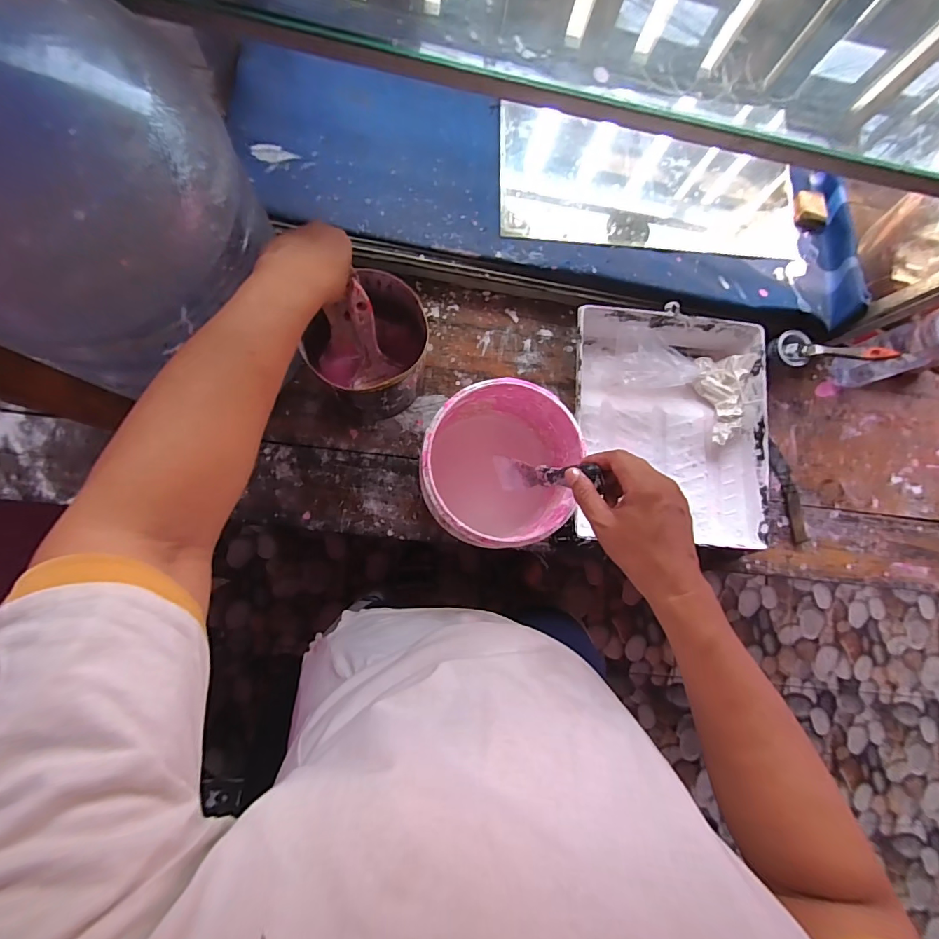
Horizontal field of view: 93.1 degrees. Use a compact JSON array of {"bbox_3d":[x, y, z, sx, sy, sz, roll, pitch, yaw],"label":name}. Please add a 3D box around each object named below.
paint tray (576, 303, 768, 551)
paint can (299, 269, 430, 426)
[{"bbox_3d":[0.299,-0.063,0.683,0.294,0.072,0.347,4,84,-6],"label":"paint tray"},{"bbox_3d":[-0.124,-0.160,0.587,0.149,0.172,0.143,-45,90,-8],"label":"paint can"}]

